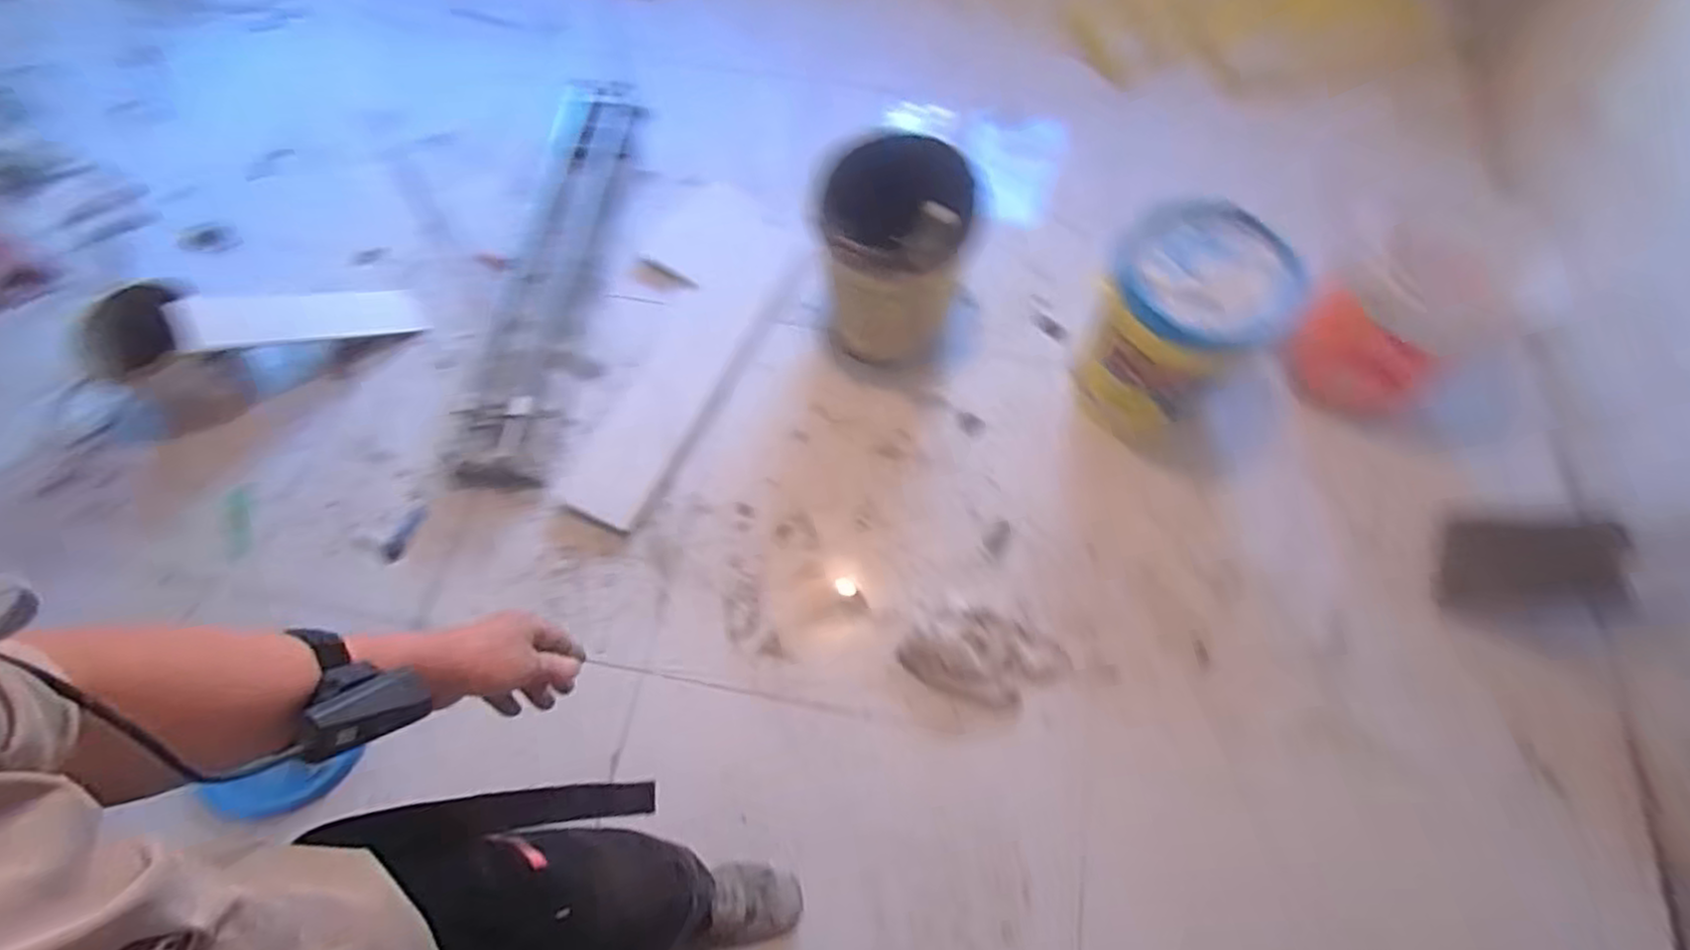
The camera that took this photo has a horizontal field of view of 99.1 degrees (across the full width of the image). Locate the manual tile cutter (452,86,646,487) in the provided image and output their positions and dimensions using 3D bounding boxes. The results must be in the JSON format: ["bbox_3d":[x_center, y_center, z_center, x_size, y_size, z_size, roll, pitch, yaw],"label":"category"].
[{"bbox_3d":[-0.620,-0.441,1.524,0.205,0.102,0.976,3,66,1],"label":"manual tile cutter"}]

